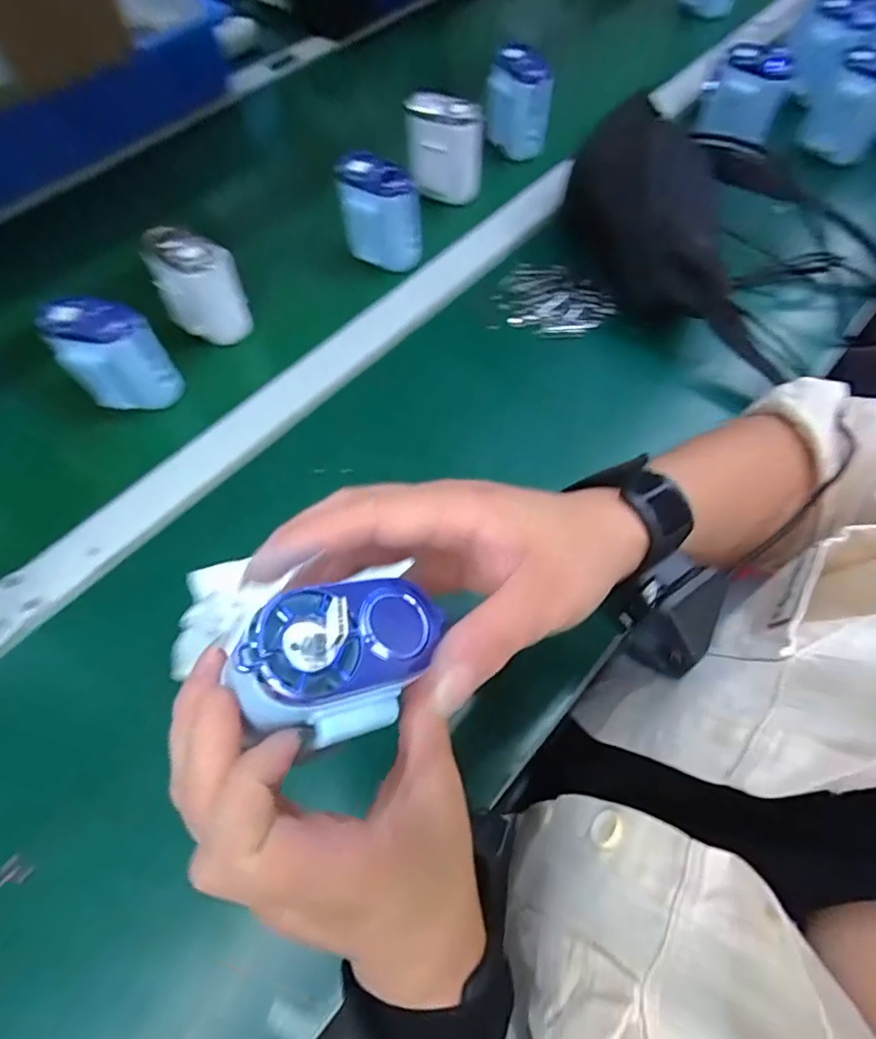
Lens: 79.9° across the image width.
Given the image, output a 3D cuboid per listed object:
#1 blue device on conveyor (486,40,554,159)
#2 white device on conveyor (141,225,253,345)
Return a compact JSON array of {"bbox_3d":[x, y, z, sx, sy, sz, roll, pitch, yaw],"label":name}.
[{"bbox_3d":[0.087,-0.448,0.565,0.067,0.085,0.048,8,63,3],"label":"blue device on conveyor"},{"bbox_3d":[-0.203,-0.200,0.450,0.063,0.081,0.053,-24,66,-12],"label":"white device on conveyor"}]

